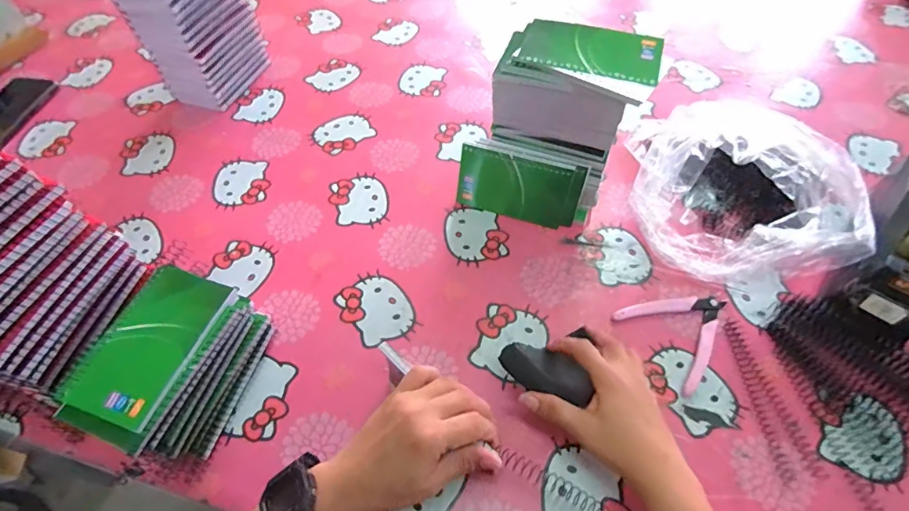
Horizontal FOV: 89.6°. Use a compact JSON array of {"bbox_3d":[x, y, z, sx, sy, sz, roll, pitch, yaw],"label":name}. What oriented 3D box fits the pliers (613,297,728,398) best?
[{"bbox_3d":[0.239,0.075,0.470,0.107,0.010,0.099,-26,59,-16],"label":"pliers"}]

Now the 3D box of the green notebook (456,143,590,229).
[{"bbox_3d":[0.075,-0.080,0.540,0.144,0.076,0.011,16,36,13],"label":"green notebook"}]

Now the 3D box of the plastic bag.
[{"bbox_3d":[0.300,-0.064,0.498,0.188,0.119,0.181,8,56,7],"label":"plastic bag"}]

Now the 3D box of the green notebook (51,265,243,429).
[{"bbox_3d":[-0.256,0.071,0.386,0.081,0.012,0.129,15,57,11],"label":"green notebook"}]

